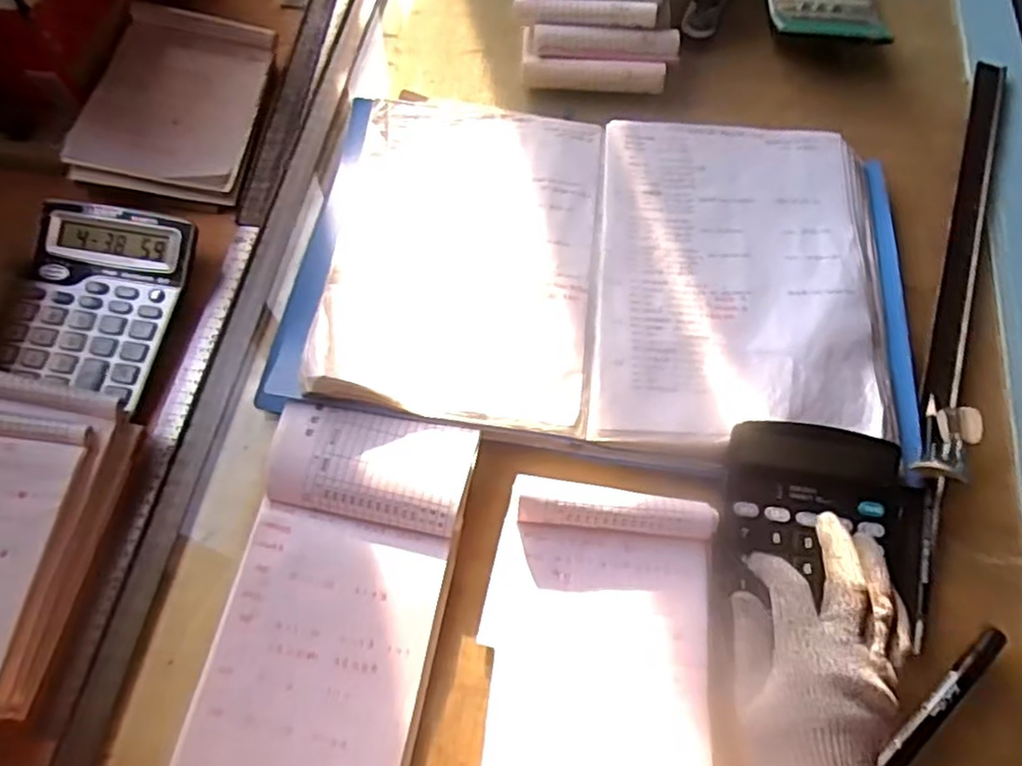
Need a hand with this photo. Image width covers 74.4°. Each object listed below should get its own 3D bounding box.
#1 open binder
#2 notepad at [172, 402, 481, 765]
[{"bbox_3d":[0.078,-0.098,0.555,0.486,0.042,0.305,5,67,1],"label":"open binder"},{"bbox_3d":[-0.116,0.143,0.453,0.138,0.033,0.248,11,68,3],"label":"notepad"}]

